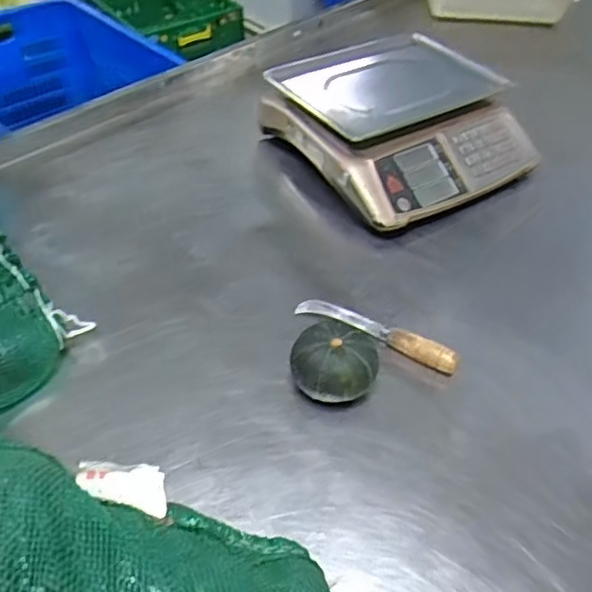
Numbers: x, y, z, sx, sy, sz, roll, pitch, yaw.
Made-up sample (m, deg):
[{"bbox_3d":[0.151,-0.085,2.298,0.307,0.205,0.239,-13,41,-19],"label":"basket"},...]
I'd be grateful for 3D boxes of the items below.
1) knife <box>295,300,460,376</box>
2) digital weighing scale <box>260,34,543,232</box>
[{"bbox_3d":[0.096,0.035,0.752,0.207,0.031,0.039,23,49,18],"label":"knife"},{"bbox_3d":[0.150,-0.298,1.020,0.383,0.107,0.383,-26,53,-26],"label":"digital weighing scale"}]

